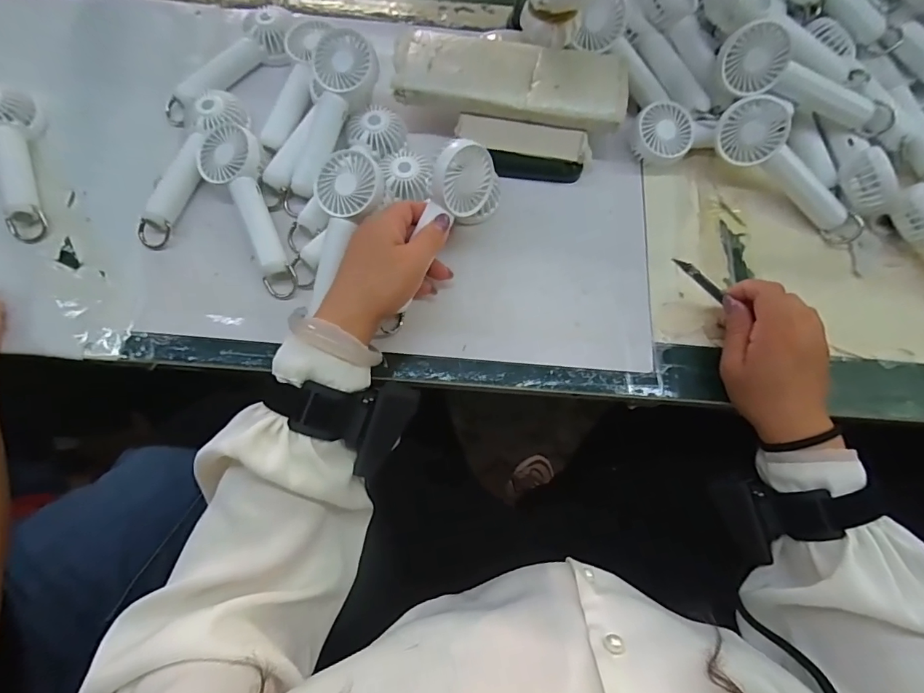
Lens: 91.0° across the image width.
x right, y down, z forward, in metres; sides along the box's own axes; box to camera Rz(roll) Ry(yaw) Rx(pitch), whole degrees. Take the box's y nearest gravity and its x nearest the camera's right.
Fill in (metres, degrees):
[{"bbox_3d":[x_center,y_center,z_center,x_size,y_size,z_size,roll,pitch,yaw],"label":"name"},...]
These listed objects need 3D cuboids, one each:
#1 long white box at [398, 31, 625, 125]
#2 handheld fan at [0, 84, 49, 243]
[{"bbox_3d":[0.044,-0.257,0.430,0.213,0.024,0.083,10,70,-2],"label":"long white box"},{"bbox_3d":[-0.410,-0.170,0.411,0.051,0.030,0.162,-20,74,-8],"label":"handheld fan"}]

